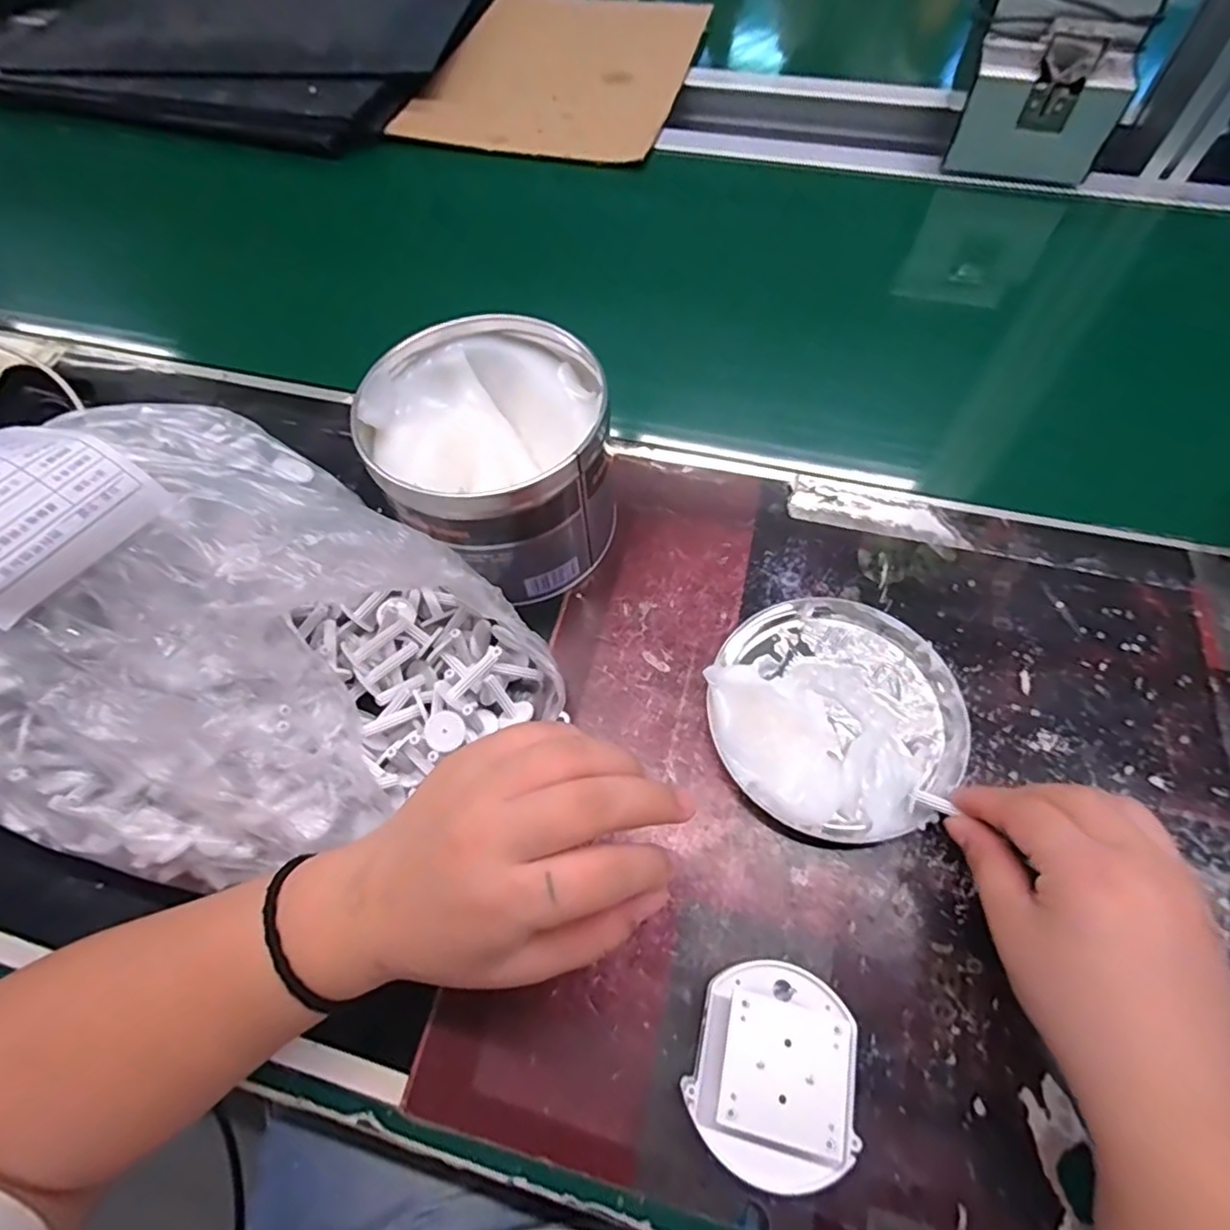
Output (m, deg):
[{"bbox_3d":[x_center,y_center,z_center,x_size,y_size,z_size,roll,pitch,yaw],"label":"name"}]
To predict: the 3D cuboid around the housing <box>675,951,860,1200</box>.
[{"bbox_3d":[0.062,0.176,0.242,0.060,0.042,0.070,19,64,12],"label":"housing"}]

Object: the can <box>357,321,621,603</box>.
[{"bbox_3d":[-0.064,-0.085,0.354,0.126,0.100,0.128,-1,61,1],"label":"can"}]

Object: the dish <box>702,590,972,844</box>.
[{"bbox_3d":[0.114,0.046,0.321,0.124,0.026,0.128,-1,61,1],"label":"dish"}]

